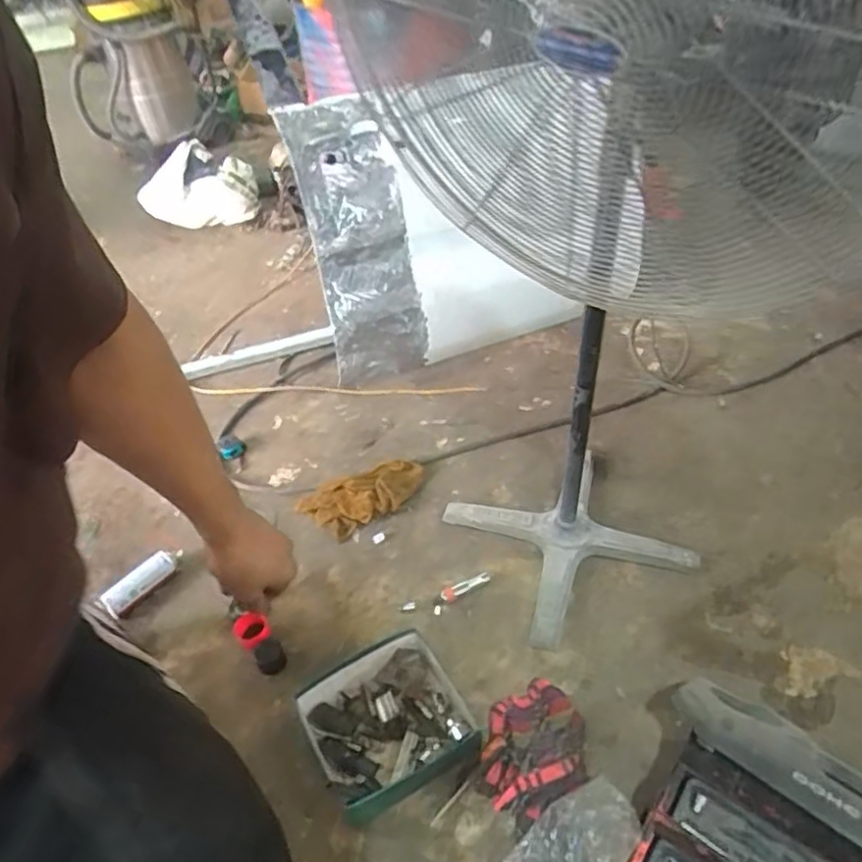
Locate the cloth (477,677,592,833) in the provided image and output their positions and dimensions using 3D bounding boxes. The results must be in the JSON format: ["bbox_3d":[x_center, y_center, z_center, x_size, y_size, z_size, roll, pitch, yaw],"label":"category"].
[{"bbox_3d":[0.188,0.578,1.214,0.178,0.042,0.247,7,45,15],"label":"cloth"}]

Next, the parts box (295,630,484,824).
[{"bbox_3d":[-0.082,0.539,1.250,0.279,0.113,0.242,-24,45,-16],"label":"parts box"}]

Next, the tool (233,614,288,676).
[{"bbox_3d":[-0.366,0.456,1.439,0.067,0.044,0.156,-35,56,-26],"label":"tool"}]

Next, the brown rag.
[{"bbox_3d":[-0.171,0.165,1.727,0.316,0.045,0.167,-24,45,-16],"label":"brown rag"}]

